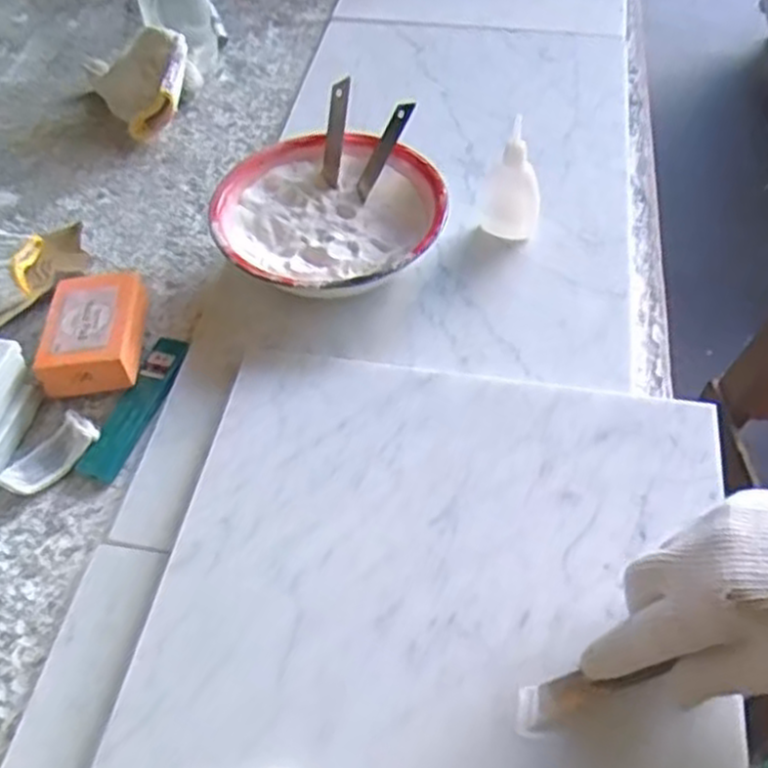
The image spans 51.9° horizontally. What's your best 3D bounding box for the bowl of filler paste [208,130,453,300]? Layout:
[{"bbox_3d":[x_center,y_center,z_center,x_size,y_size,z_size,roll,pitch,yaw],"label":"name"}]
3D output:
[{"bbox_3d":[-0.037,-0.114,0.585,0.155,0.056,0.165,-1,52,2],"label":"bowl of filler paste"}]

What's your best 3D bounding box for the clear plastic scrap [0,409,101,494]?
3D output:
[{"bbox_3d":[-0.212,0.046,0.501,0.032,0.012,0.062,33,61,25],"label":"clear plastic scrap"}]

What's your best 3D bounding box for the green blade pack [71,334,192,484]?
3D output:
[{"bbox_3d":[-0.163,0.012,0.524,0.029,0.007,0.114,12,54,12],"label":"green blade pack"}]

